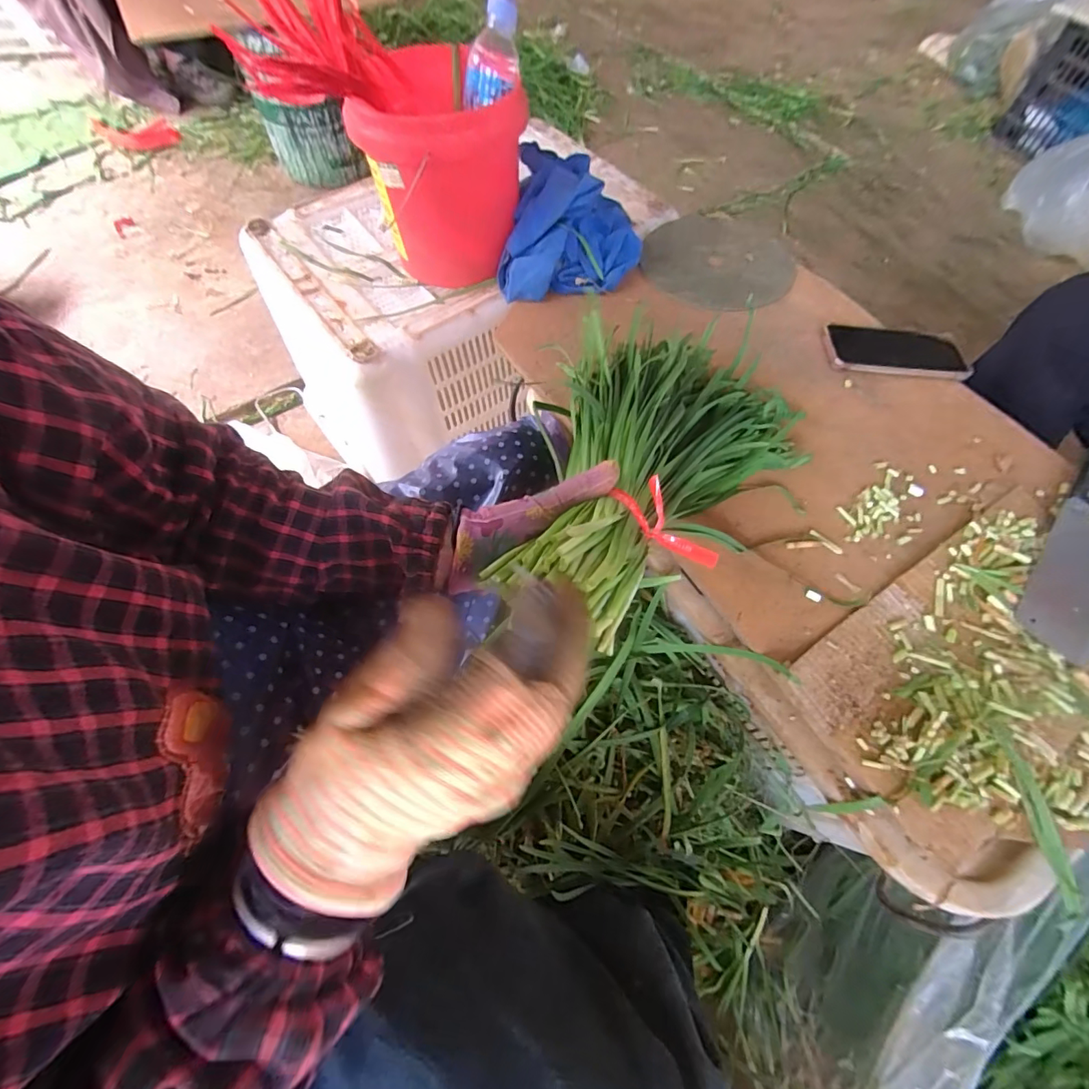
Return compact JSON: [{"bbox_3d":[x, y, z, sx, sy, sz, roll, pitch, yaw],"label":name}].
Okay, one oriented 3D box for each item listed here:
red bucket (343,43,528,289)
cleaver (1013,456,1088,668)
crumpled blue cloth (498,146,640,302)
[{"bbox_3d":[-0.131,-0.474,0.613,0.194,0.191,0.189,-17,65,-9],"label":"red bucket"},{"bbox_3d":[0.514,0.001,0.457,0.075,0.019,0.256,34,68,15],"label":"cleaver"},{"bbox_3d":[0.037,-0.426,0.629,0.175,0.087,0.204,5,64,1],"label":"crumpled blue cloth"}]

